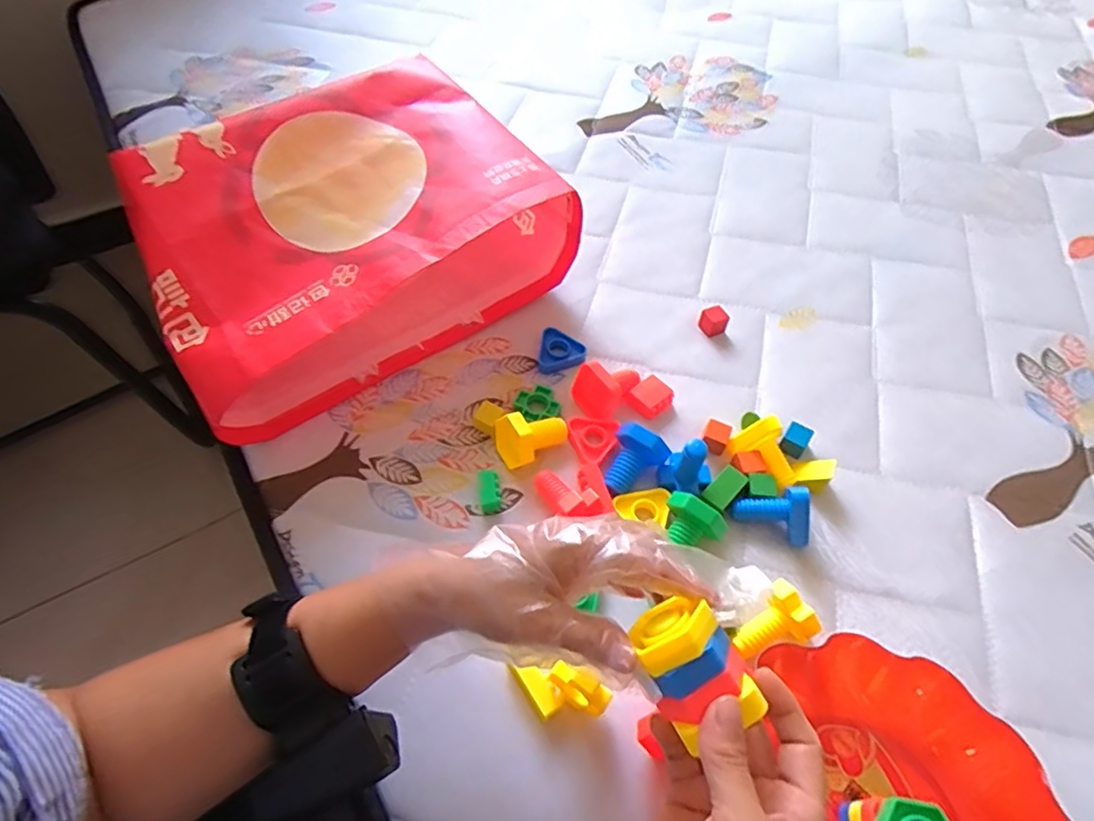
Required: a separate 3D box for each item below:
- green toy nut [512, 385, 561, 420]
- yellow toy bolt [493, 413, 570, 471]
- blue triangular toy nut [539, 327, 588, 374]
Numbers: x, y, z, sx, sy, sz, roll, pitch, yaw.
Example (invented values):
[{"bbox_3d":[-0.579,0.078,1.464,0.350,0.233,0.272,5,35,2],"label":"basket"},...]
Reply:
[{"bbox_3d":[-0.009,-0.005,0.539,0.035,0.011,0.035,0,58,0],"label":"green toy nut"},{"bbox_3d":[-0.011,0.020,0.504,0.061,0.035,0.039,-13,59,-9],"label":"yellow toy bolt"},{"bbox_3d":[0.015,-0.054,0.558,0.041,0.008,0.044,7,58,4],"label":"blue triangular toy nut"}]

